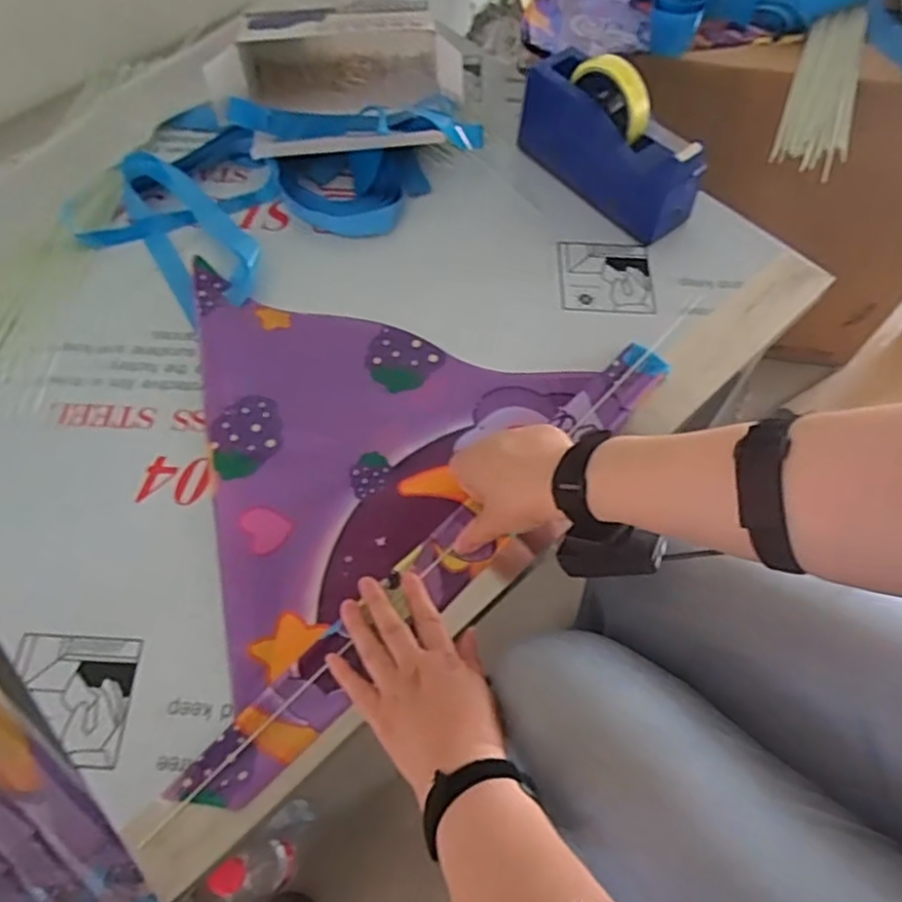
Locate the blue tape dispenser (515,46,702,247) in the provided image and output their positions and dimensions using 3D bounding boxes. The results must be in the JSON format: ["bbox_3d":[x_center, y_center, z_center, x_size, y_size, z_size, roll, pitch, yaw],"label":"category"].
[{"bbox_3d":[0.162,-0.320,0.703,0.206,0.117,0.070,41,69,17],"label":"blue tape dispenser"}]

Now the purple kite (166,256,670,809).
[{"bbox_3d":[-0.072,0.060,0.564,0.408,0.015,0.416,12,63,5],"label":"purple kite"}]

